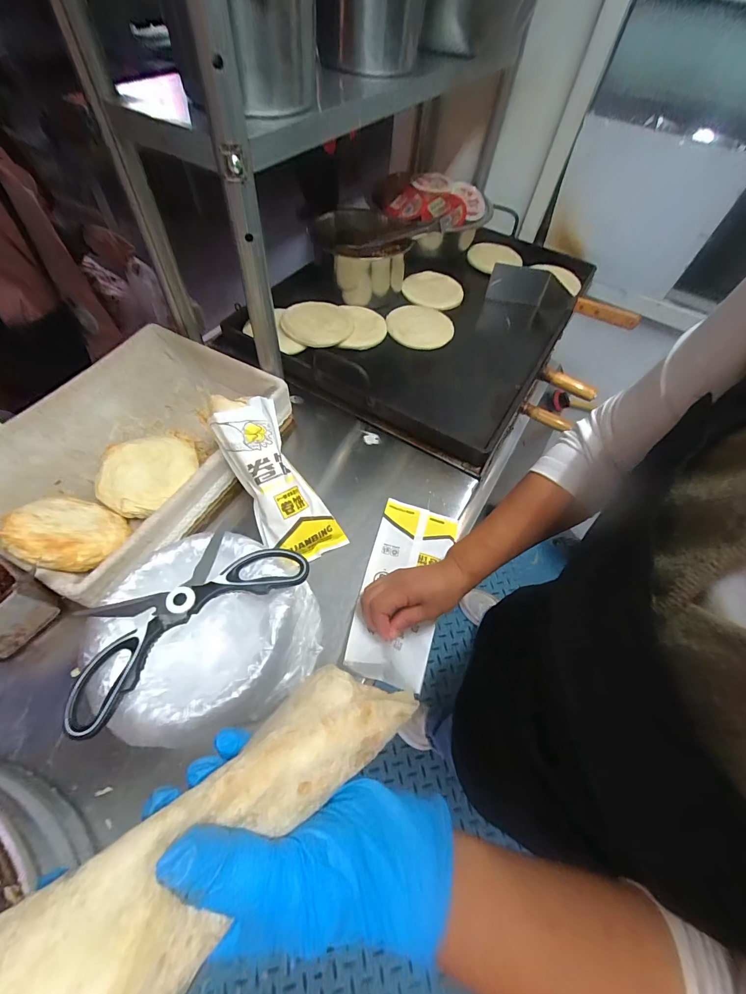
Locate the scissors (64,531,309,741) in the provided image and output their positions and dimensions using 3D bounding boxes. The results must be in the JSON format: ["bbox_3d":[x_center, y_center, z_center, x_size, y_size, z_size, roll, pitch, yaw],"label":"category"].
[{"bbox_3d":[-0.169,0.096,0.342,0.210,0.012,0.092,-35,67,-22],"label":"scissors"}]

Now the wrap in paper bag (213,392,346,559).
[{"bbox_3d":[-0.122,-0.024,0.464,0.094,0.054,0.224,-32,96,-21],"label":"wrap in paper bag"}]

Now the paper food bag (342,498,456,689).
[{"bbox_3d":[0.039,0.100,0.450,0.093,0.023,0.218,17,54,2],"label":"paper food bag"}]

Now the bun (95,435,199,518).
[{"bbox_3d":[-0.277,-0.033,0.472,0.104,0.022,0.116,-4,59,-6],"label":"bun"}]

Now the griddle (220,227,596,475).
[{"bbox_3d":[0.128,-0.380,0.749,0.476,0.067,0.664,31,61,14],"label":"griddle"}]

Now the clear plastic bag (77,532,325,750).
[{"bbox_3d":[-0.156,0.126,0.371,0.189,0.080,0.175,-32,65,-21],"label":"clear plastic bag"}]

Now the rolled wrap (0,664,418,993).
[{"bbox_3d":[-0.070,0.160,0.174,0.220,0.042,0.071,-27,63,-37],"label":"rolled wrap"}]

